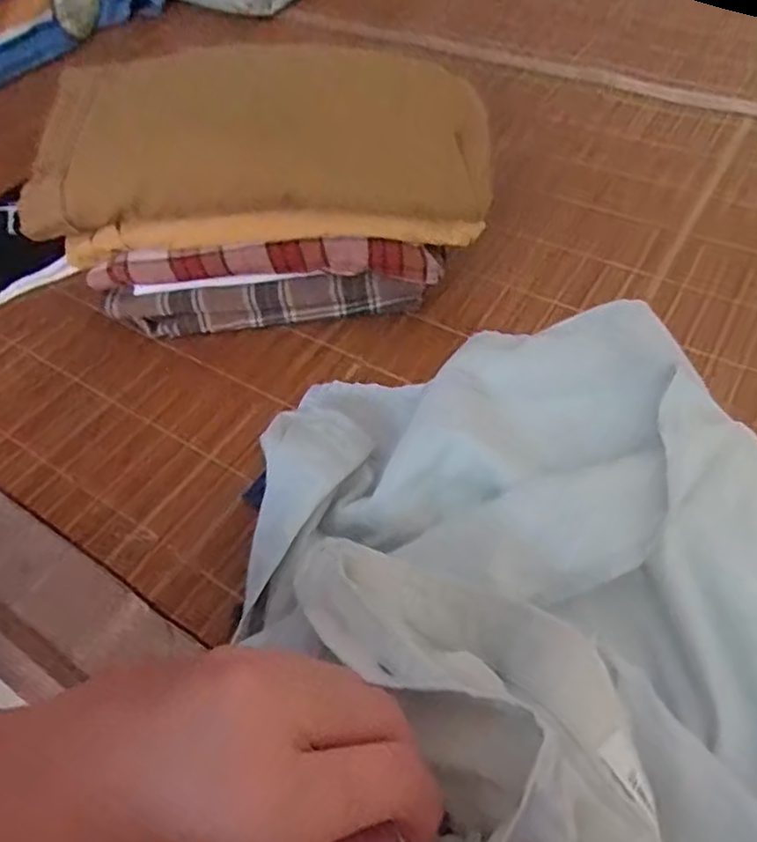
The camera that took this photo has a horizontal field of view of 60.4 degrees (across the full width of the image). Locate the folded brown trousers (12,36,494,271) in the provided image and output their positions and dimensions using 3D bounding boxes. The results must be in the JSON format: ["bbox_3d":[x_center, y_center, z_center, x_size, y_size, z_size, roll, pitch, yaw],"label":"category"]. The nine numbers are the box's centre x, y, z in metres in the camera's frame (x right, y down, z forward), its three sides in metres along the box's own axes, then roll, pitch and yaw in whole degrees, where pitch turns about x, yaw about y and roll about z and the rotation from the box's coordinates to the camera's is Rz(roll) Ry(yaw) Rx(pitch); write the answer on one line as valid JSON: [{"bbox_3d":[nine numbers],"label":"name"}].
[{"bbox_3d":[-0.078,-0.208,0.481,0.302,0.063,0.186,-5,53,2],"label":"folded brown trousers"}]

